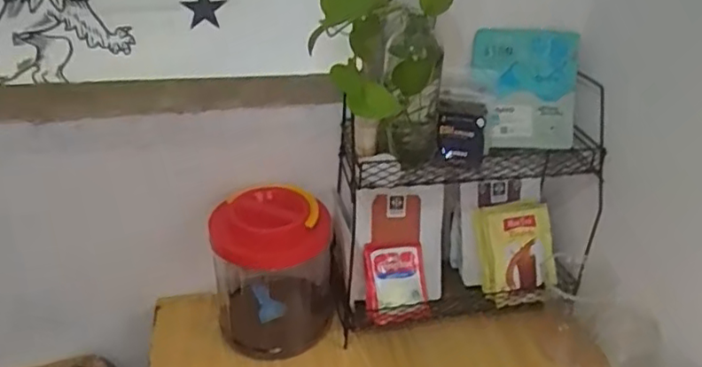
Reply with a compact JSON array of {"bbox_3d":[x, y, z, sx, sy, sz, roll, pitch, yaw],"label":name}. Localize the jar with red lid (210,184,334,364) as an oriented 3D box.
[{"bbox_3d":[-0.096,0.108,0.758,0.143,0.183,0.117,0,31,-5],"label":"jar with red lid"}]

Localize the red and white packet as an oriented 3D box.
[{"bbox_3d":[0.056,0.124,0.775,0.074,0.025,0.096,-7,74,1],"label":"red and white packet"}]

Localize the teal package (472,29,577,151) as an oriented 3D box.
[{"bbox_3d":[0.218,-0.118,0.775,0.132,0.149,0.014,1,4,-6],"label":"teal package"}]

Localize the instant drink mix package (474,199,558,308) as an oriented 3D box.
[{"bbox_3d":[0.220,0.091,0.821,0.098,0.040,0.132,-8,73,5],"label":"instant drink mix package"}]

